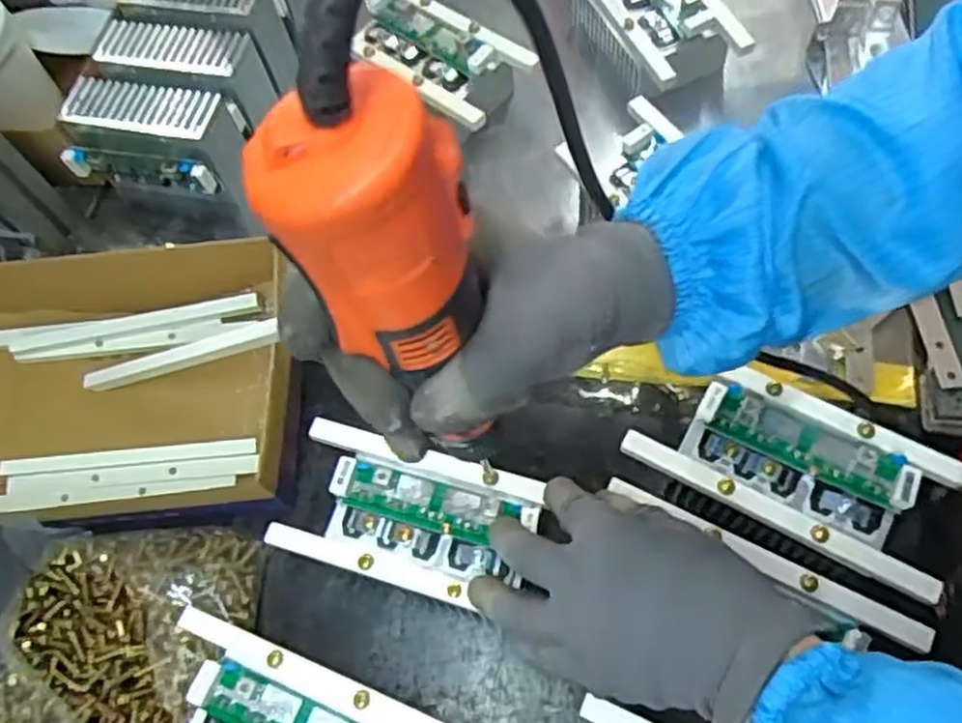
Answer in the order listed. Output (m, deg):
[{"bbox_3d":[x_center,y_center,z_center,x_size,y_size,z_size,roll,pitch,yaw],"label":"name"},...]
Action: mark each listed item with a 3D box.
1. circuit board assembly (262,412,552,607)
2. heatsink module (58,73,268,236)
[{"bbox_3d":[-0.043,0.089,0.452,0.140,0.025,0.076,16,69,9],"label":"circuit board assembly"},{"bbox_3d":[-0.245,-0.161,0.610,0.129,0.097,0.072,7,67,10],"label":"heatsink module"}]

